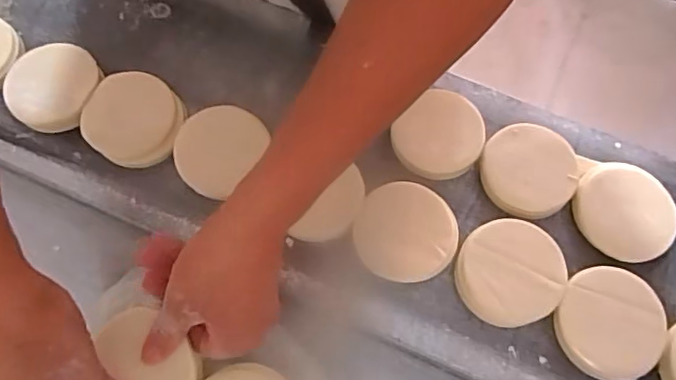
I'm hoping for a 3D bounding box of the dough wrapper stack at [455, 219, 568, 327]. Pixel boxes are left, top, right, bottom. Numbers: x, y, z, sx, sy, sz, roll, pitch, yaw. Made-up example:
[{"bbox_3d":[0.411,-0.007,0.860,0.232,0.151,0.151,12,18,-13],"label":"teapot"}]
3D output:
[{"bbox_3d":[0.143,0.069,0.470,0.085,0.018,0.084,-23,72,-9],"label":"dough wrapper stack"}]

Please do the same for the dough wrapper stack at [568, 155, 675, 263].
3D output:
[{"bbox_3d":[0.251,0.020,0.500,0.086,0.027,0.088,5,70,1],"label":"dough wrapper stack"}]

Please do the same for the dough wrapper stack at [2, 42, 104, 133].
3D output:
[{"bbox_3d":[-0.271,-0.098,0.538,0.079,0.024,0.087,17,70,5],"label":"dough wrapper stack"}]

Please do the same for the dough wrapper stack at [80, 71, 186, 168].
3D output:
[{"bbox_3d":[-0.187,-0.064,0.520,0.087,0.027,0.088,16,70,5],"label":"dough wrapper stack"}]

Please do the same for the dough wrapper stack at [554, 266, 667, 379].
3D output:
[{"bbox_3d":[0.220,0.107,0.452,0.086,0.029,0.083,-32,73,-12],"label":"dough wrapper stack"}]

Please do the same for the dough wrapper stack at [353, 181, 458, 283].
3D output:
[{"bbox_3d":[0.056,0.036,0.484,0.080,0.021,0.089,-28,72,-11],"label":"dough wrapper stack"}]

